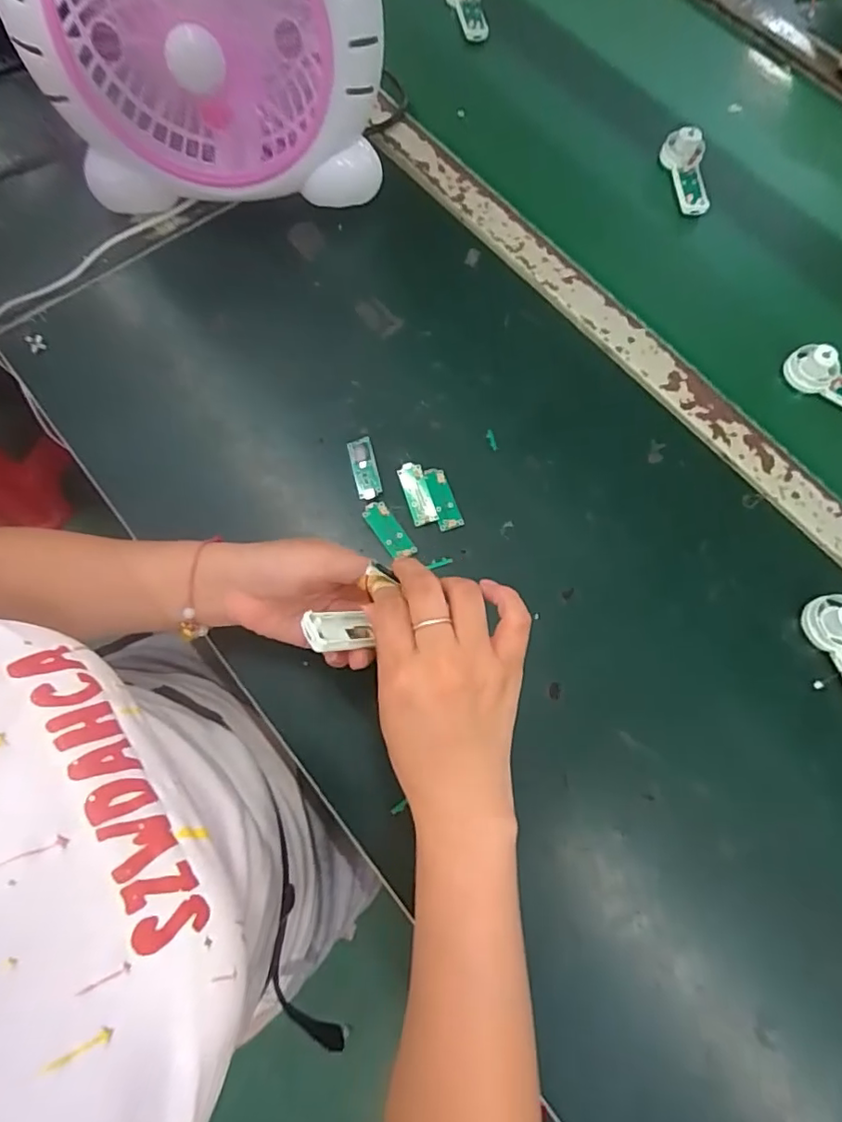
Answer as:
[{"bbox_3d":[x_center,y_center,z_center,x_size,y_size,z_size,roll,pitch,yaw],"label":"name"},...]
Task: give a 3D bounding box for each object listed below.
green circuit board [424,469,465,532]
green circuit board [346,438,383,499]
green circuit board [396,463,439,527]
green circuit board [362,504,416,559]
[{"bbox_3d":[0.016,-0.049,0.443,0.018,0.004,0.050,-18,73,-7],"label":"green circuit board"},{"bbox_3d":[-0.045,-0.073,0.449,0.019,0.004,0.052,-13,73,-6],"label":"green circuit board"},{"bbox_3d":[-0.003,-0.052,0.447,0.020,0.004,0.052,-17,73,-7],"label":"green circuit board"},{"bbox_3d":[-0.025,-0.023,0.434,0.020,0.005,0.049,-34,76,-12],"label":"green circuit board"}]

